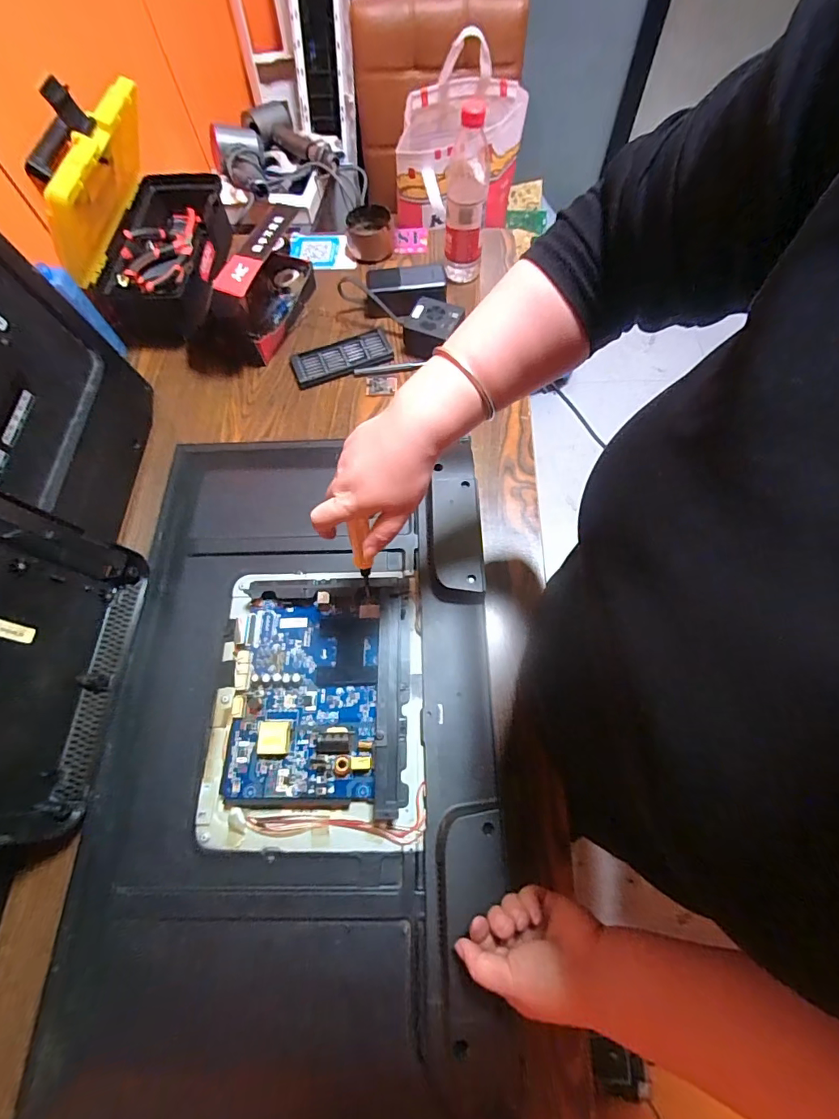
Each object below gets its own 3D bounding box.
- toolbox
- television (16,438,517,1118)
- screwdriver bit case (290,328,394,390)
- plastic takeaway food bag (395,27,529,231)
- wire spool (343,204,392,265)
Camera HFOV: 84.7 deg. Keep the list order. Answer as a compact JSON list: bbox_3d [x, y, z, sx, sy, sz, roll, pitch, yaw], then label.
[{"bbox_3d":[-0.418,-0.508,0.689,0.178,0.227,0.284,-1,67,3],"label":"toolbox"},{"bbox_3d":[-0.131,0.141,0.471,0.398,0.047,0.650,-1,65,1],"label":"television"},{"bbox_3d":[-0.120,-0.312,0.713,0.155,0.017,0.063,-20,66,-7],"label":"screwdriver bit case"},{"bbox_3d":[0.084,-0.913,1.044,0.309,0.297,0.142,-20,67,-6],"label":"plastic takeaway food bag"},{"bbox_3d":[-0.088,-0.562,0.798,0.080,0.049,0.082,-1,67,2],"label":"wire spool"}]

